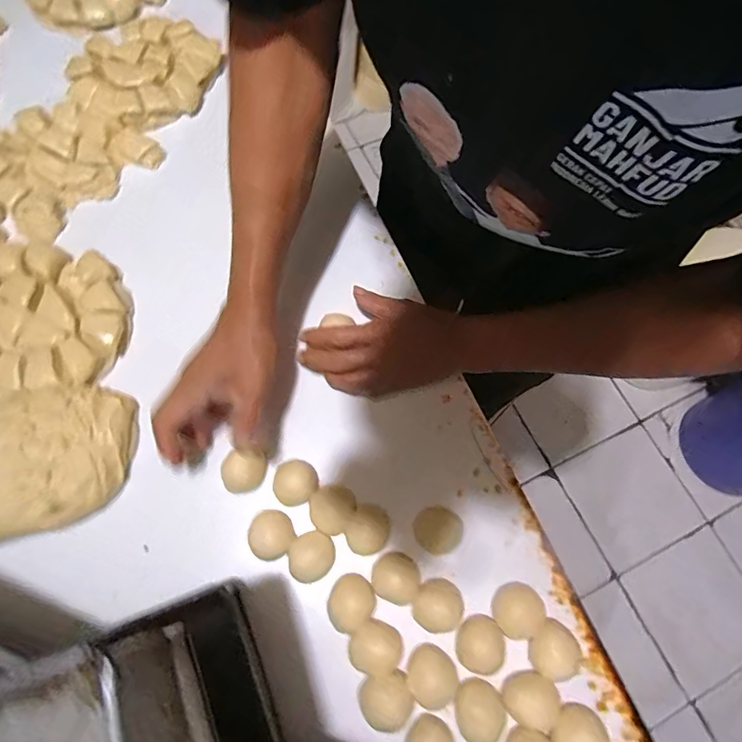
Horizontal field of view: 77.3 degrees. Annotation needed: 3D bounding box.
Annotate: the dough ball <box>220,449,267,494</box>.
[{"bbox_3d":[-0.128,0.100,0.462,0.036,0.035,0.043,20,73,6],"label":"dough ball"}]

